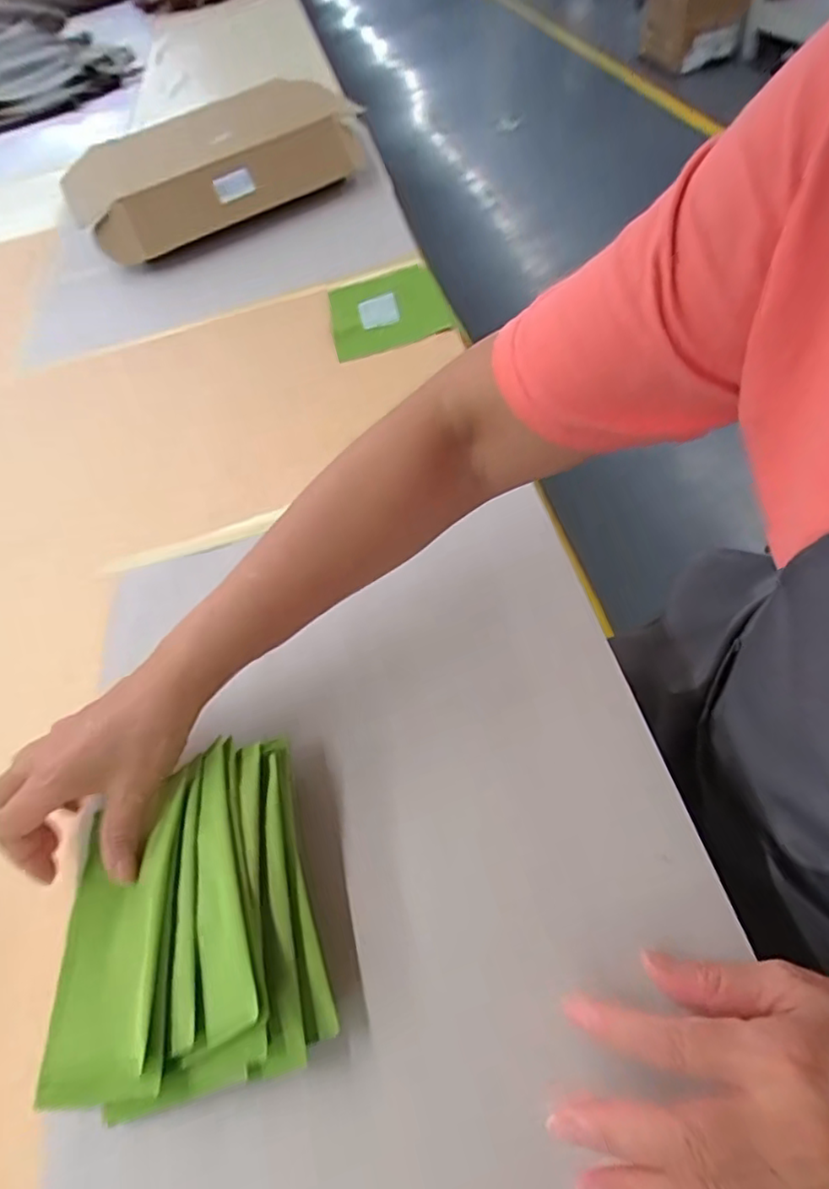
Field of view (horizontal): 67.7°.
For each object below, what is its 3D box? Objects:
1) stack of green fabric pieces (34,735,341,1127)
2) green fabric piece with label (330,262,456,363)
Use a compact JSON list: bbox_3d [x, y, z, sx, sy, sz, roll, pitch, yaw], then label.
[{"bbox_3d":[-0.132,0.174,0.342,0.150,0.052,0.168,-16,53,-6],"label":"stack of green fabric pieces"},{"bbox_3d":[-0.031,-0.324,0.701,0.130,0.010,0.149,-14,56,-3],"label":"green fabric piece with label"}]

